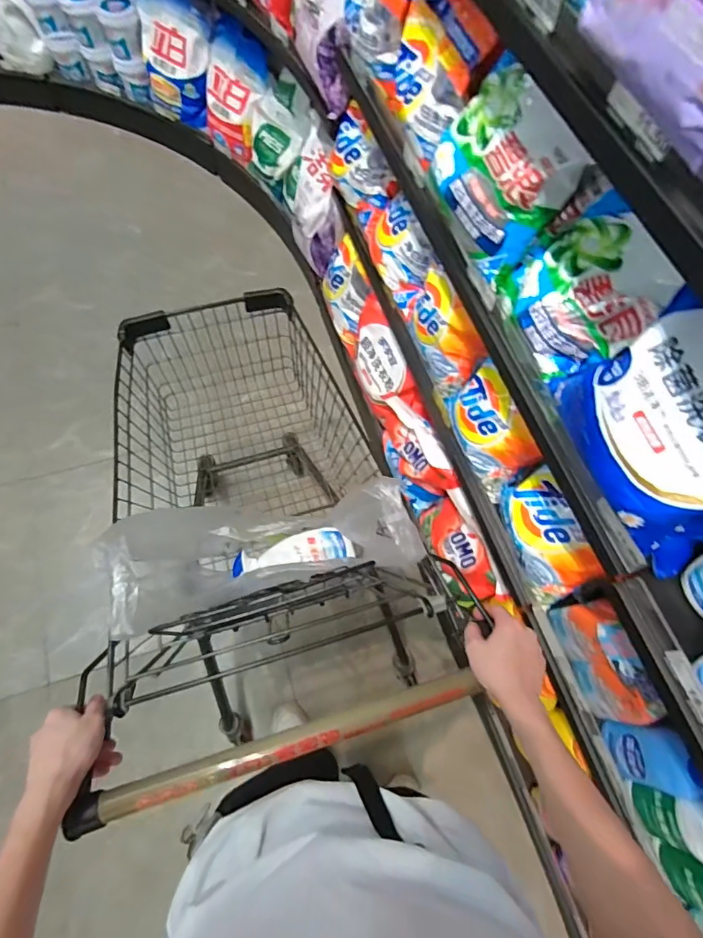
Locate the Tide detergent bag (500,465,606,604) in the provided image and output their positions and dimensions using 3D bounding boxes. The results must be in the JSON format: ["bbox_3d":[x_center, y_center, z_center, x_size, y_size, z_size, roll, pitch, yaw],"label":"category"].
[{"bbox_3d":[0.339,0.114,0.864,0.077,0.142,0.227,-14,68,-8],"label":"Tide detergent bag"}]

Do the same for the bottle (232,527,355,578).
[{"bbox_3d":[-0.121,0.171,1.003,0.243,0.055,0.065,-8,67,-6],"label":"bottle"}]

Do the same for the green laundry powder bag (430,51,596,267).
[{"bbox_3d":[0.205,-0.427,0.705,0.111,0.185,0.221,-20,69,-11],"label":"green laundry powder bag"}]

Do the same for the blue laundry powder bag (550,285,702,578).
[{"bbox_3d":[0.353,-0.031,0.552,0.124,0.211,0.269,-27,70,-13],"label":"blue laundry powder bag"}]

